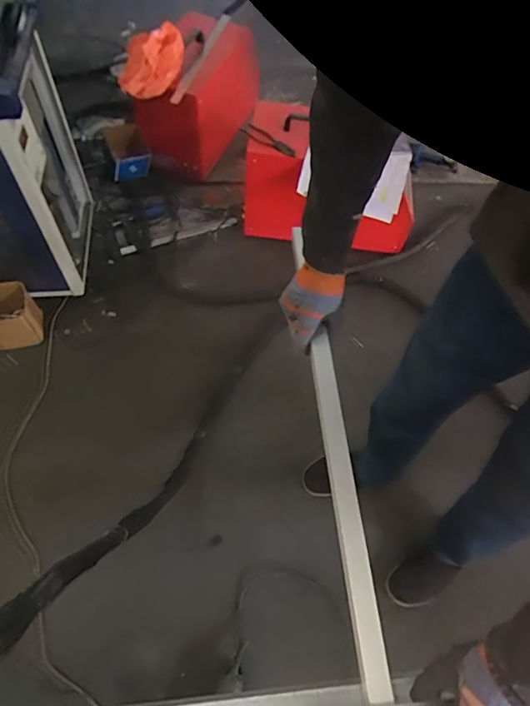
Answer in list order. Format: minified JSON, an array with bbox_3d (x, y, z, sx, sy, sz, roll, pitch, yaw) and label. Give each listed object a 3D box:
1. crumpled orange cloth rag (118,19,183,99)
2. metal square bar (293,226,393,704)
[{"bbox_3d":[-0.353,-0.917,1.463,0.131,0.135,0.226,18,61,6],"label":"crumpled orange cloth rag"},{"bbox_3d":[0.086,0.084,0.620,0.029,0.025,0.605,-4,63,-4],"label":"metal square bar"}]

